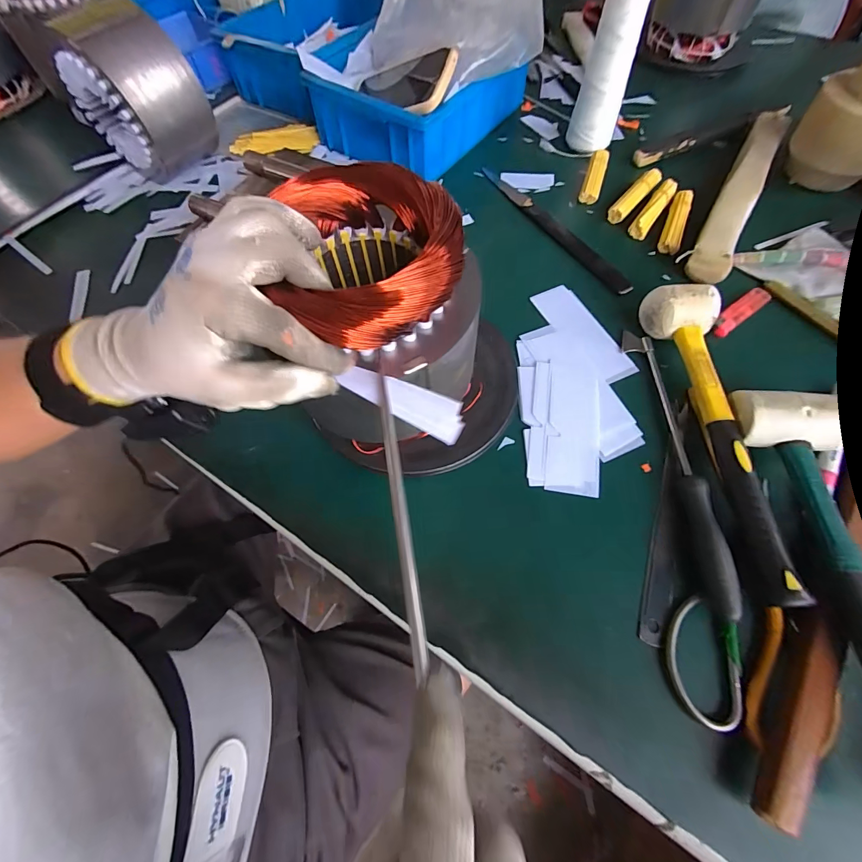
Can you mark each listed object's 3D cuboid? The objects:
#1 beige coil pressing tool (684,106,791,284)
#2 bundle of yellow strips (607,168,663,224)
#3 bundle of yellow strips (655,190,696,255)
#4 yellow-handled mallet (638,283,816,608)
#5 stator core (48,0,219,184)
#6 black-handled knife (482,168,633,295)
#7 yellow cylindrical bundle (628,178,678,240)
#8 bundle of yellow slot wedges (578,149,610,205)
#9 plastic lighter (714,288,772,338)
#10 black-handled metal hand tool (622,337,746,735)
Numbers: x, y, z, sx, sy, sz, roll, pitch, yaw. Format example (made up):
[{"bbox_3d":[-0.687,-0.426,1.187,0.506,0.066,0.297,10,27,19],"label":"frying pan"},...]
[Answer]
[{"bbox_3d":[0.381,-0.301,0.477,0.042,0.038,0.364,28,68,15],"label":"beige coil pressing tool"},{"bbox_3d":[0.254,-0.292,0.484,0.022,0.023,0.094,39,71,19],"label":"bundle of yellow strips"},{"bbox_3d":[0.289,-0.246,0.457,0.024,0.020,0.094,22,66,12],"label":"bundle of yellow strips"},{"bbox_3d":[0.235,-0.005,0.322,0.054,0.050,0.271,0,63,2],"label":"yellow-handled mallet"},{"bbox_3d":[-0.354,-0.401,0.475,0.127,0.149,0.096,26,67,14],"label":"stator core"},{"bbox_3d":[0.147,-0.255,0.476,0.024,0.005,0.266,-30,66,-12],"label":"black-handled knife"},{"bbox_3d":[0.271,-0.270,0.473,0.020,0.024,0.096,33,69,17],"label":"yellow cylindrical bundle"},{"bbox_3d":[0.213,-0.331,0.506,0.024,0.015,0.100,18,65,11],"label":"bundle of yellow slot wedges"},{"bbox_3d":[0.319,-0.124,0.400,0.081,0.009,0.019,-35,67,-14],"label":"plastic lighter"},{"bbox_3d":[0.198,0.045,0.313,0.044,0.025,0.318,4,64,4],"label":"black-handled metal hand tool"}]

